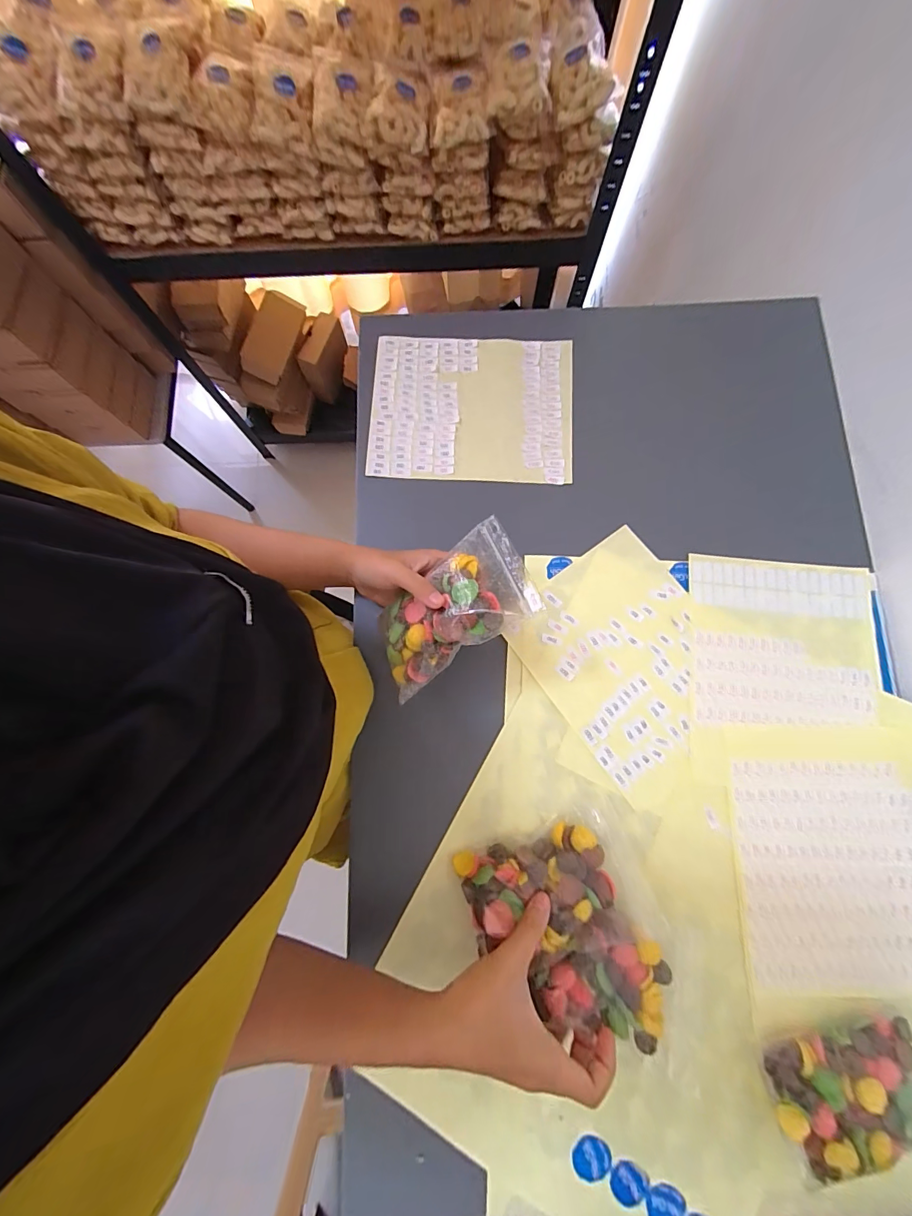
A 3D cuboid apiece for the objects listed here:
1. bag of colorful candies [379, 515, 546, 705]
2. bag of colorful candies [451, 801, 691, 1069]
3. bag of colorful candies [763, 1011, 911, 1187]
[{"bbox_3d":[-0.006,0.001,0.339,0.137,0.035,0.093,-34,58,15],"label":"bag of colorful candies"},{"bbox_3d":[0.091,0.251,0.323,0.140,0.045,0.153,-18,79,-2],"label":"bag of colorful candies"},{"bbox_3d":[0.302,0.355,0.303,0.137,0.026,0.082,-9,79,0],"label":"bag of colorful candies"}]

